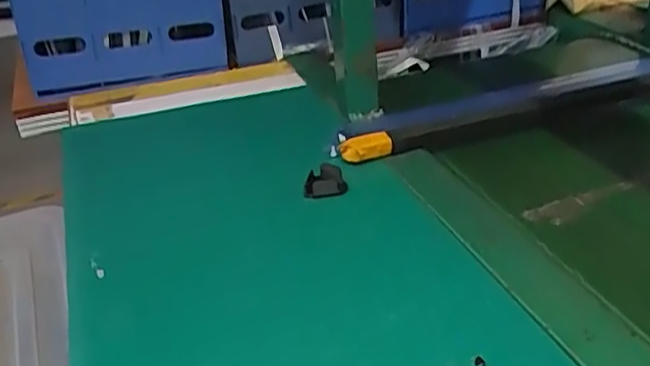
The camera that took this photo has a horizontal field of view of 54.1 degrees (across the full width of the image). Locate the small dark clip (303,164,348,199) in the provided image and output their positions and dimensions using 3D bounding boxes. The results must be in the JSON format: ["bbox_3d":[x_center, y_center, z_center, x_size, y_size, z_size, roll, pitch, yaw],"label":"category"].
[{"bbox_3d":[0.000,-0.003,0.598,0.039,0.017,0.032,-5,31,-1],"label":"small dark clip"}]

